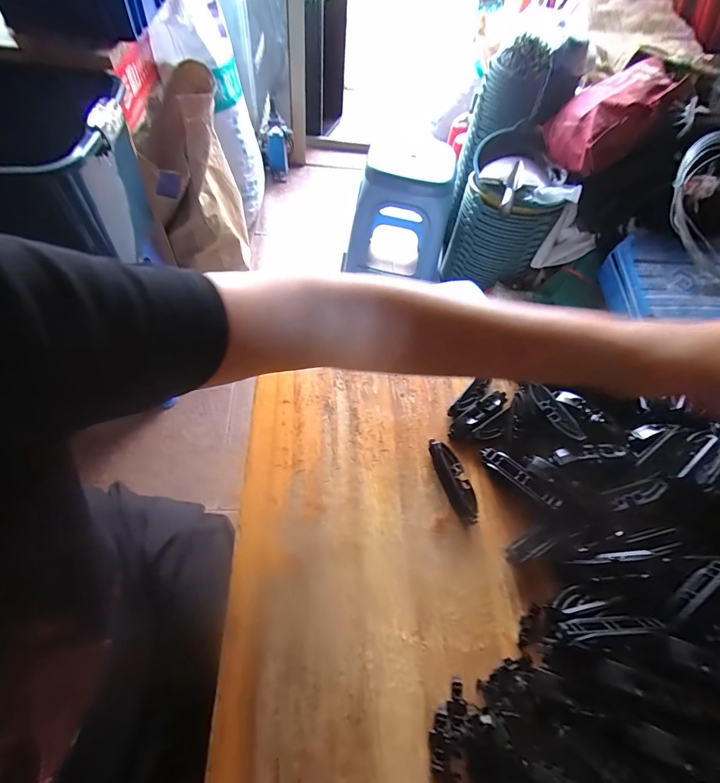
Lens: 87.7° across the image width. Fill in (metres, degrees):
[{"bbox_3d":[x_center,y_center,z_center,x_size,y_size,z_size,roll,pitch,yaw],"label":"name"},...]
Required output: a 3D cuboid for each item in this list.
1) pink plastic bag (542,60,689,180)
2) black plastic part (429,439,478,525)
[{"bbox_3d":[0.664,-0.752,1.033,0.252,0.202,0.182,-16,61,-17],"label":"pink plastic bag"},{"bbox_3d":[0.087,0.082,0.347,0.023,0.018,0.079,-7,59,-12],"label":"black plastic part"}]

